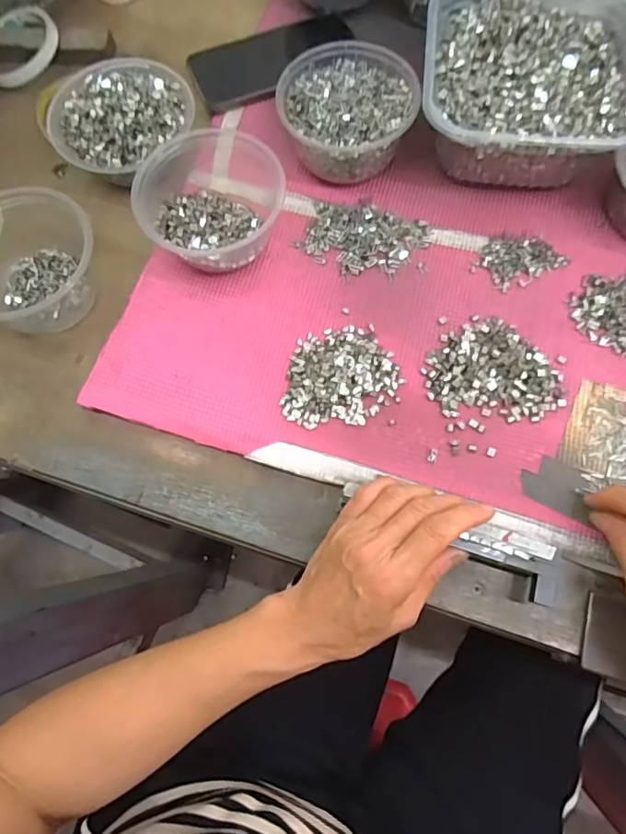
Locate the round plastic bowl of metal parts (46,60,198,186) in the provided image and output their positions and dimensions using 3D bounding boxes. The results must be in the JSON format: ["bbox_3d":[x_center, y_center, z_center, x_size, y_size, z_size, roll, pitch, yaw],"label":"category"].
[{"bbox_3d":[-0.165,-0.258,0.462,0.109,0.055,0.114,0,71,1],"label":"round plastic bowl of metal parts"}]

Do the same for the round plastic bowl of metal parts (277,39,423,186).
[{"bbox_3d":[0.030,-0.257,0.452,0.110,0.056,0.107,0,73,2],"label":"round plastic bowl of metal parts"}]

